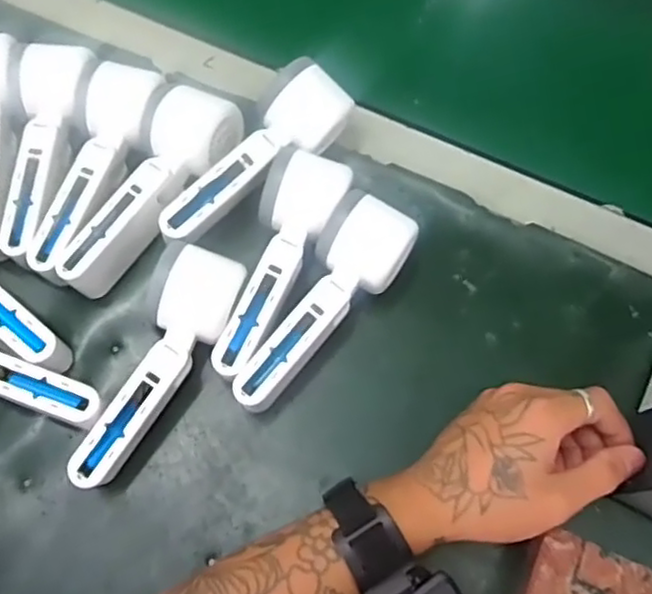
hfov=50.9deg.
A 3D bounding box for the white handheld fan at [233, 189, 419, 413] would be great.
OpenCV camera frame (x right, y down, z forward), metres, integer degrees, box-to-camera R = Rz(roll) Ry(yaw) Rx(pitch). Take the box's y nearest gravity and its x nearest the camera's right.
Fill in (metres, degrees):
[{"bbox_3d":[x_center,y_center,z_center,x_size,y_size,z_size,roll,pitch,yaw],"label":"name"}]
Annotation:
[{"bbox_3d":[-0.003,0.005,0.459,0.055,0.053,0.162,35,72,11],"label":"white handheld fan"}]

